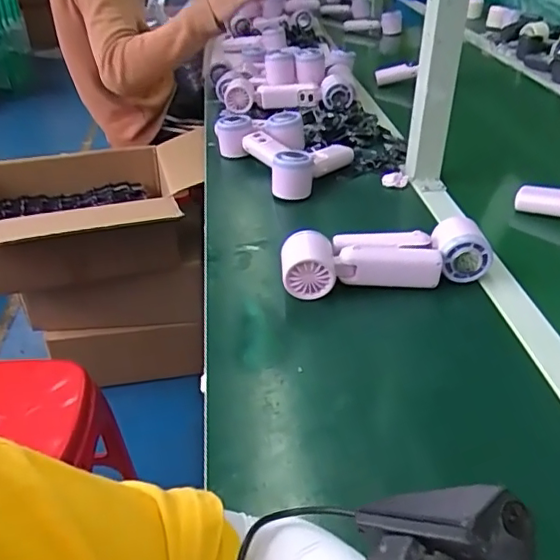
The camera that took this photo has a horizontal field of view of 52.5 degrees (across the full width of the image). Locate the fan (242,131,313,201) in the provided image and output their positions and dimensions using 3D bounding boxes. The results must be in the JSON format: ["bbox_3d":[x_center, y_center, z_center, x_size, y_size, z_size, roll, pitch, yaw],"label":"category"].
[{"bbox_3d":[-0.005,-0.175,0.852,0.059,0.073,0.175,-15,38,-17],"label":"fan"}]

